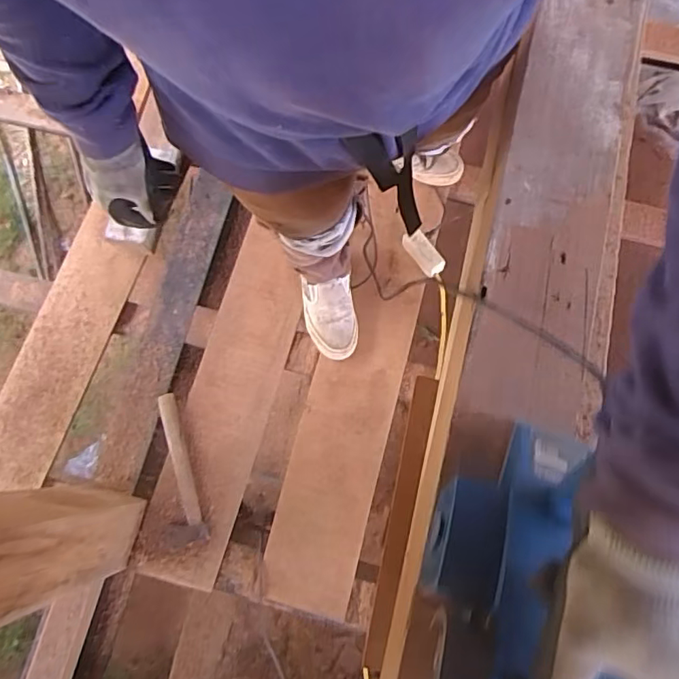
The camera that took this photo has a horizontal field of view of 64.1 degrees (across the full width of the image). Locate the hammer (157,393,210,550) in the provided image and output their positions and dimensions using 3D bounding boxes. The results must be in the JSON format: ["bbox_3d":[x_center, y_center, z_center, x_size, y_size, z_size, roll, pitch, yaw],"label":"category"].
[{"bbox_3d":[-0.349,0.273,1.154,0.084,0.027,0.316,-14,77,-1],"label":"hammer"}]

